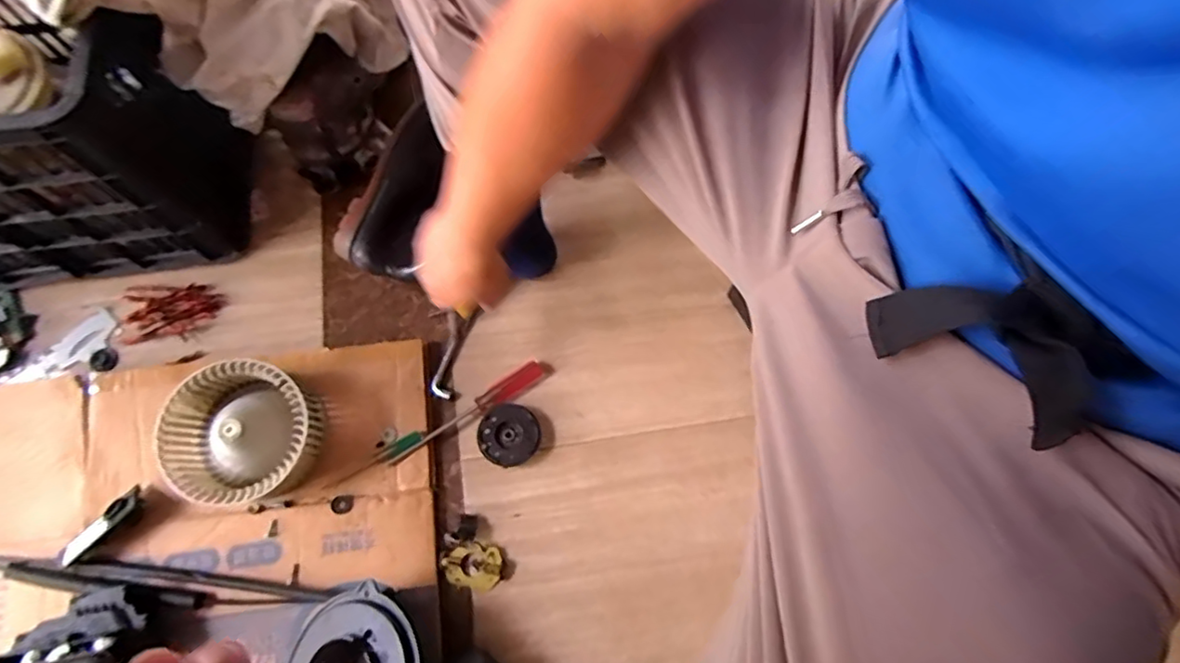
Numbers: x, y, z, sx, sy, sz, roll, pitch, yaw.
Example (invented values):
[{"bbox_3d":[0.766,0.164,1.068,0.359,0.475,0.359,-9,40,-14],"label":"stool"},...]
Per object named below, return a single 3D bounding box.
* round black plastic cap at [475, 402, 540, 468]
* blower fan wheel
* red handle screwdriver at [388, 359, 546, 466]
[{"bbox_3d":[-0.093,0.117,0.686,0.068,0.024,0.067,0,72,-1],"label":"round black plastic cap"},{"bbox_3d":[-0.359,0.108,0.635,0.137,0.077,0.133,0,72,-1],"label":"blower fan wheel"},{"bbox_3d":[-0.138,0.093,0.696,0.197,0.020,0.026,-35,75,-11],"label":"red handle screwdriver"}]

